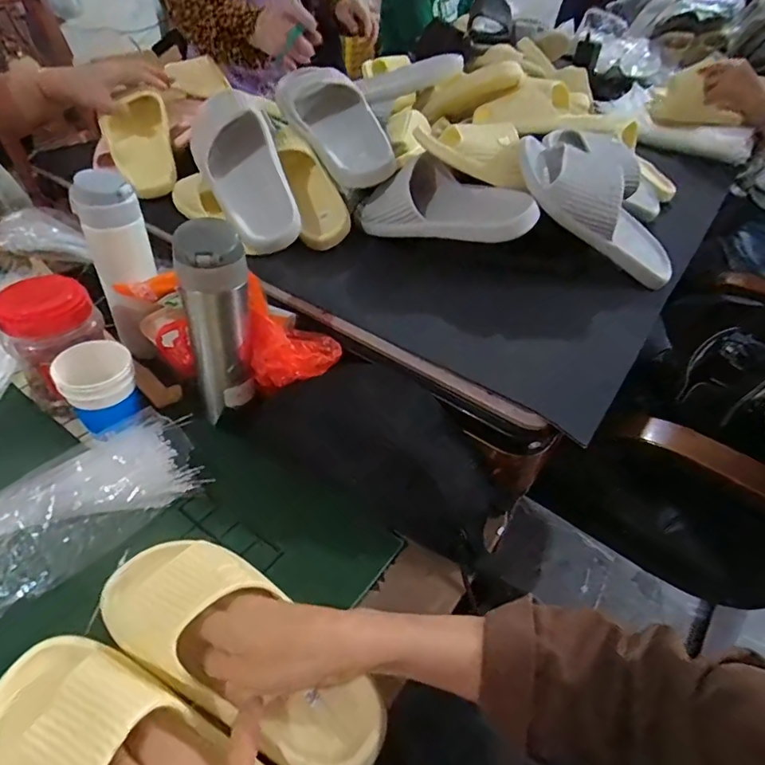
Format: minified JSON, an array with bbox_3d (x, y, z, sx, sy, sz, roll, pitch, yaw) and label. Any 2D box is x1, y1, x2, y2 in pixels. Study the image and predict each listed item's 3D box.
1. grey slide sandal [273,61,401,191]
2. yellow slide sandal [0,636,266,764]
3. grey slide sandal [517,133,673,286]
[{"bbox_3d":[-0.067,-0.378,0.750,0.106,0.083,0.266,-37,75,8],"label":"grey slide sandal"},{"bbox_3d":[-0.154,0.250,0.321,0.253,0.057,0.099,24,45,10],"label":"yellow slide sandal"},{"bbox_3d":[0.284,-0.223,0.648,0.268,0.072,0.094,37,42,-12],"label":"grey slide sandal"}]

